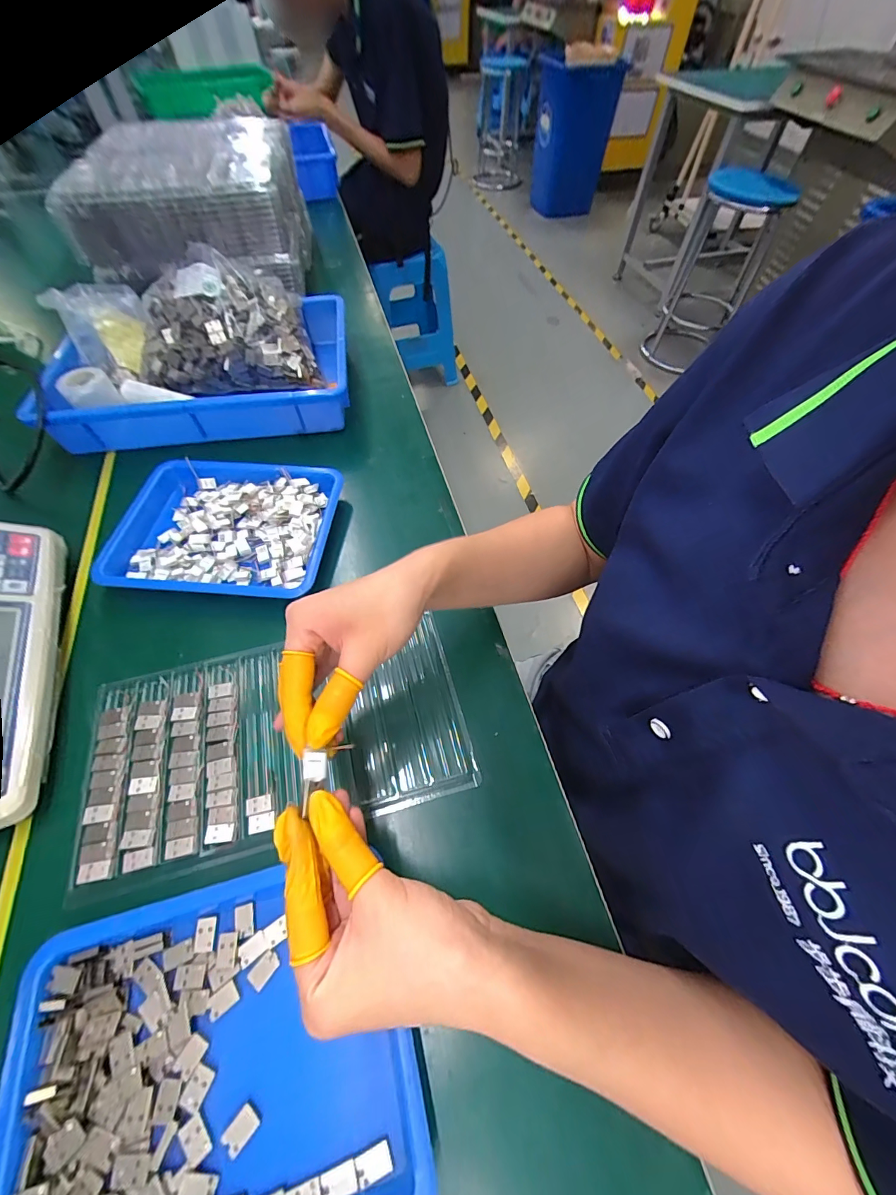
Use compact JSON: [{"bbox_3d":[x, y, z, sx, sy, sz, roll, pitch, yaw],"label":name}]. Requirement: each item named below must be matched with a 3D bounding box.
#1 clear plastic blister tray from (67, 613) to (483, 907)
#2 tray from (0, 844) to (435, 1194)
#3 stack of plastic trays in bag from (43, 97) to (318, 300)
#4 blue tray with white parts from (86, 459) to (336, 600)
[{"bbox_3d":[-0.136,0.110,0.349,0.291,0.009,0.159,-12,58,-10],"label":"clear plastic blister tray"},{"bbox_3d":[-0.131,0.262,0.240,0.217,0.020,0.173,-11,58,-10],"label":"tray"},{"bbox_3d":[-0.410,-0.657,0.702,0.311,0.131,0.358,-8,57,-8],"label":"stack of plastic trays in bag"},{"bbox_3d":[-0.239,-0.076,0.450,0.229,0.031,0.171,3,56,0],"label":"blue tray with white parts"}]

